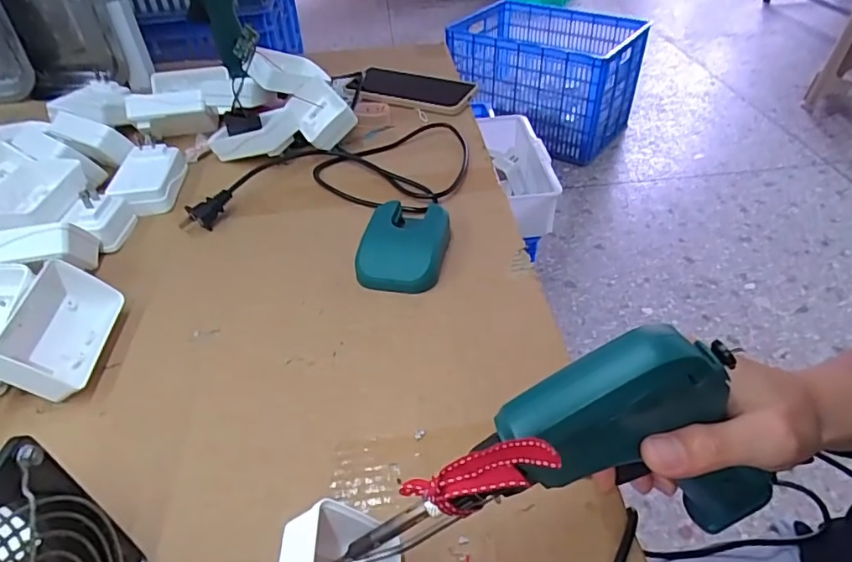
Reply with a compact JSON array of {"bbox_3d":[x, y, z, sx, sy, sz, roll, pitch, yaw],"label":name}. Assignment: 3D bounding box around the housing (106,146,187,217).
[{"bbox_3d":[-0.273,-0.101,0.526,0.052,0.028,0.084,-7,42,-5],"label":"housing"}]

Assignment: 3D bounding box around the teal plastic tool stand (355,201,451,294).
[{"bbox_3d":[-0.017,-0.031,0.442,0.065,0.027,0.090,7,43,11],"label":"teal plastic tool stand"}]

